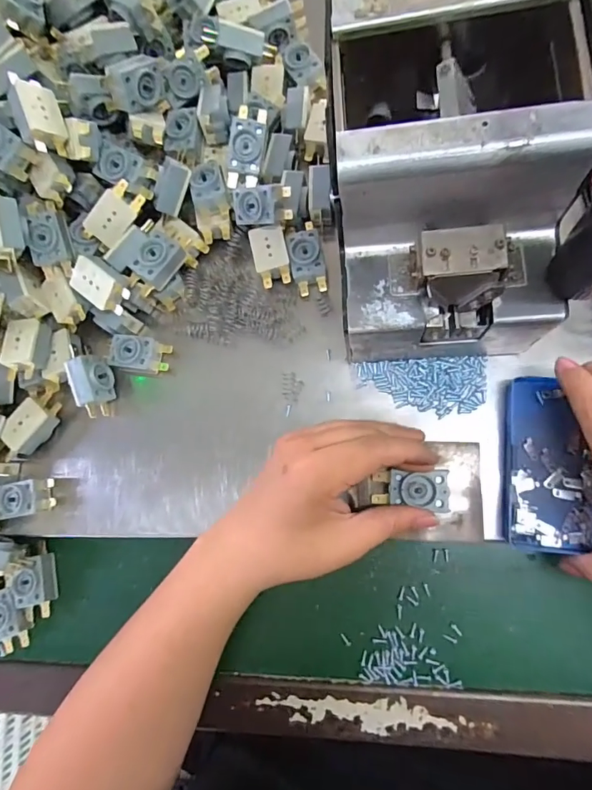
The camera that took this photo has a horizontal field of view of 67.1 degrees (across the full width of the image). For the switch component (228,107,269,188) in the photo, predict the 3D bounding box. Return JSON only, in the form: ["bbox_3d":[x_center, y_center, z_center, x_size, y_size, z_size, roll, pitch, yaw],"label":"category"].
[{"bbox_3d":[-0.037,-0.191,0.346,0.025,0.024,0.059,11,90,8],"label":"switch component"}]

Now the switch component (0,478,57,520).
[{"bbox_3d":[-0.209,0.080,0.345,0.044,0.011,0.026,-8,74,-3],"label":"switch component"}]

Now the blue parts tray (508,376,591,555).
[{"bbox_3d":[0.176,0.046,0.299,0.064,0.017,0.113,1,89,8],"label":"blue parts tray"}]

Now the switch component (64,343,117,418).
[{"bbox_3d":[-0.162,-0.013,0.355,0.023,0.030,0.059,-17,79,7],"label":"switch component"}]

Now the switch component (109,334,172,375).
[{"bbox_3d":[-0.126,-0.033,0.360,0.047,0.020,0.027,12,84,11],"label":"switch component"}]

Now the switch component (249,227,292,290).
[{"bbox_3d":[-0.019,-0.109,0.351,0.026,0.010,0.047,-12,80,8],"label":"switch component"}]

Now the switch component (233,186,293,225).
[{"bbox_3d":[-0.026,-0.143,0.338,0.047,0.016,0.025,4,112,12],"label":"switch component"}]

